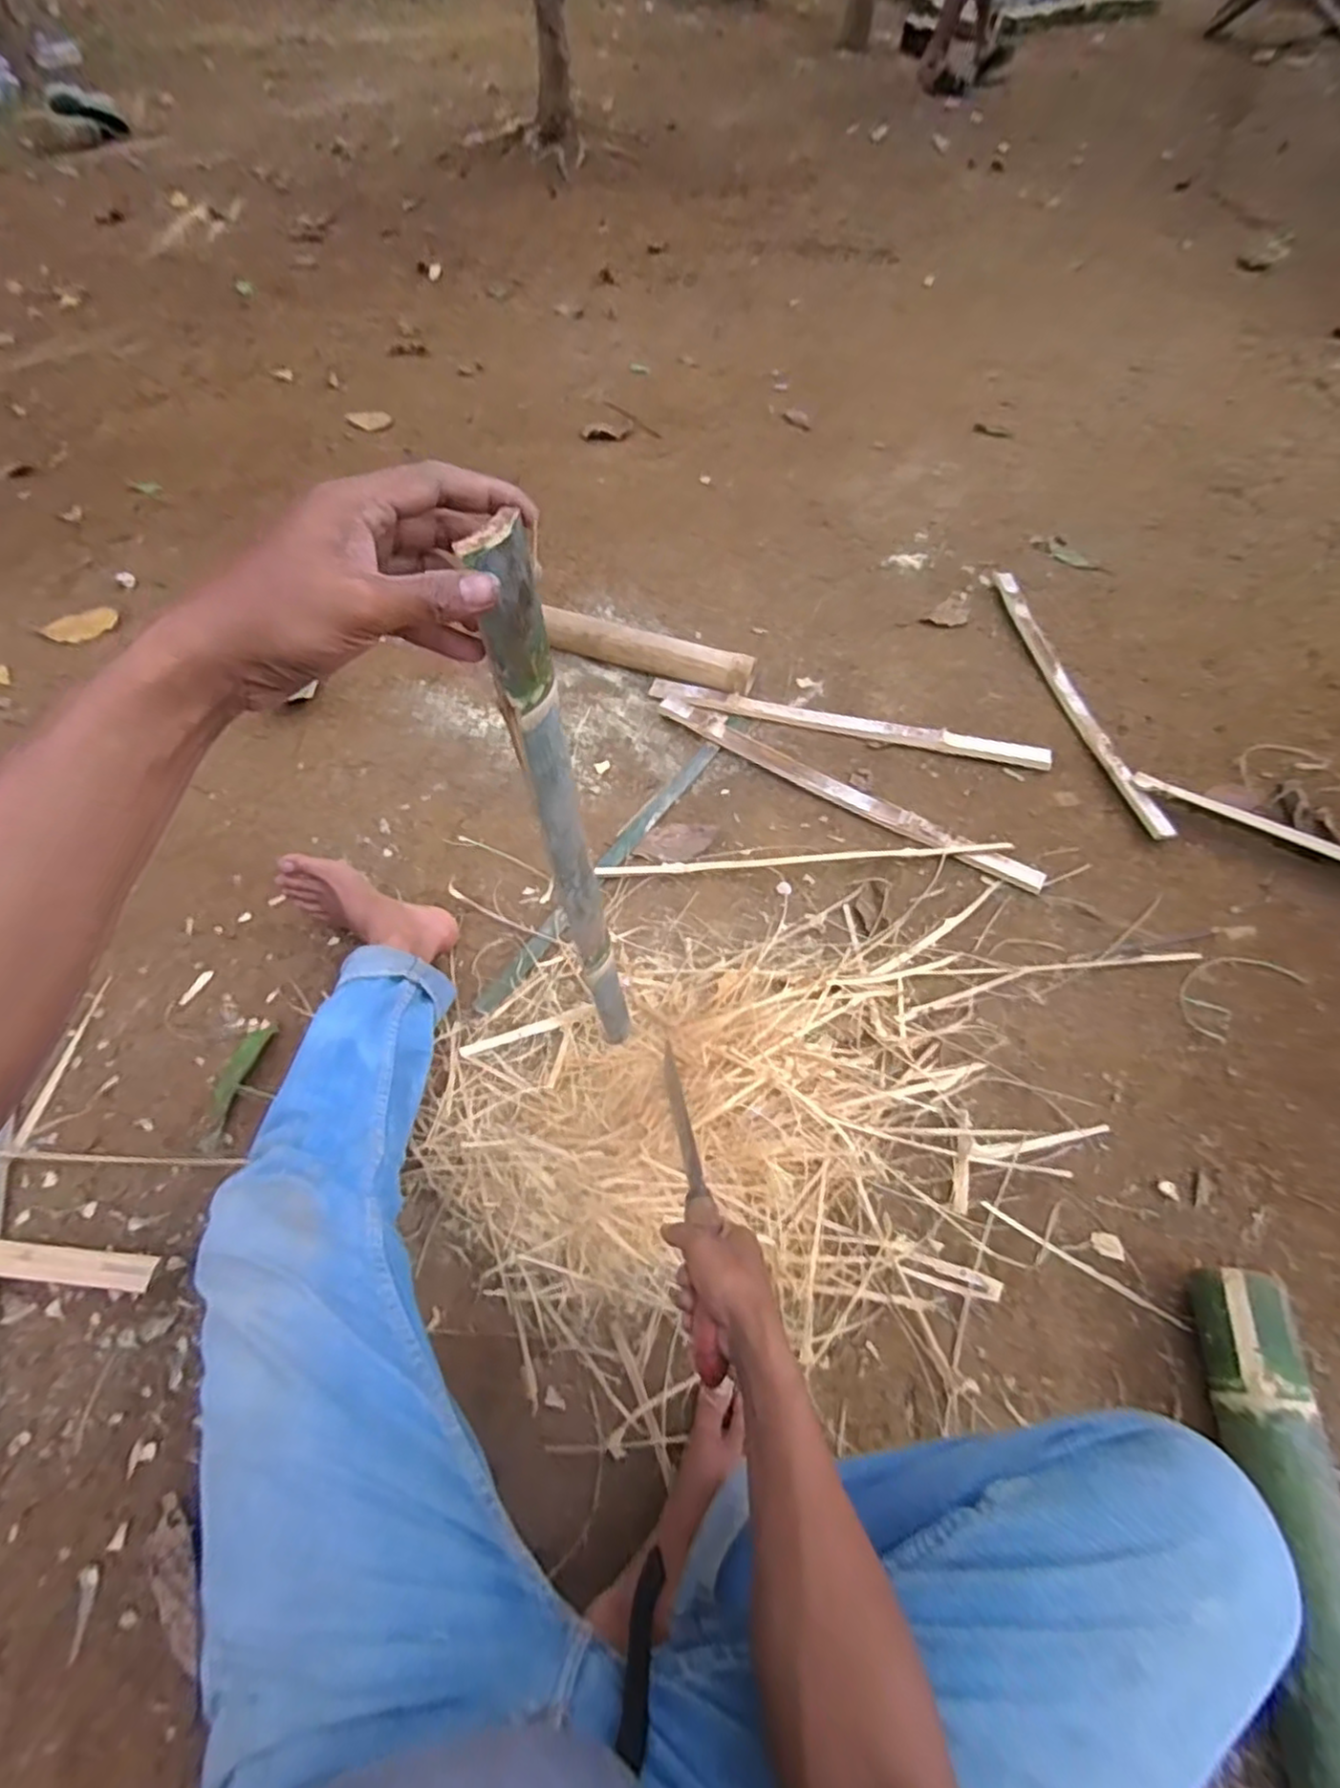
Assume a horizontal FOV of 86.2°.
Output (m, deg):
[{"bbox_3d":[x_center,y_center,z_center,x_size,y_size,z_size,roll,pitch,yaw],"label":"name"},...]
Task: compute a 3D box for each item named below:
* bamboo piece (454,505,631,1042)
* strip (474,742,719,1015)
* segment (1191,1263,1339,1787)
[{"bbox_3d":[-0.070,-0.004,0.577,0.015,0.604,0.040,36,66,21],"label":"bamboo piece"},{"bbox_3d":[-0.087,-0.049,1.049,0.037,0.015,0.567,25,58,21],"label":"strip"},{"bbox_3d":[0.527,0.525,0.605,0.060,0.062,0.369,10,58,5],"label":"segment"}]

